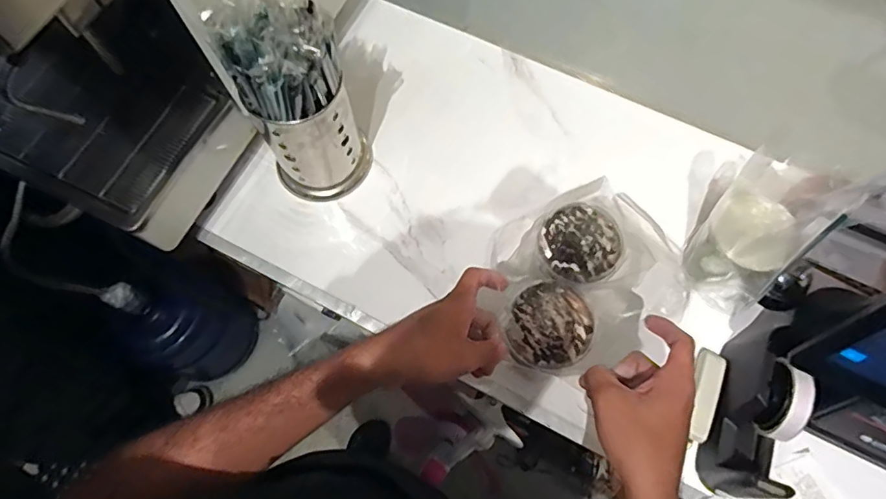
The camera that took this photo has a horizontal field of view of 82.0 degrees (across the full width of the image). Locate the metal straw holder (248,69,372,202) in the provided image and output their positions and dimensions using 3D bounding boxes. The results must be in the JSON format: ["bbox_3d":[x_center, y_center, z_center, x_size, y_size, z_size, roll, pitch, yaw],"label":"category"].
[{"bbox_3d":[-0.177,-0.161,0.687,0.140,0.166,0.108,-21,70,-7],"label":"metal straw holder"}]

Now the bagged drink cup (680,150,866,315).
[{"bbox_3d":[0.358,-0.009,0.597,0.122,0.208,0.075,37,74,13],"label":"bagged drink cup"}]

